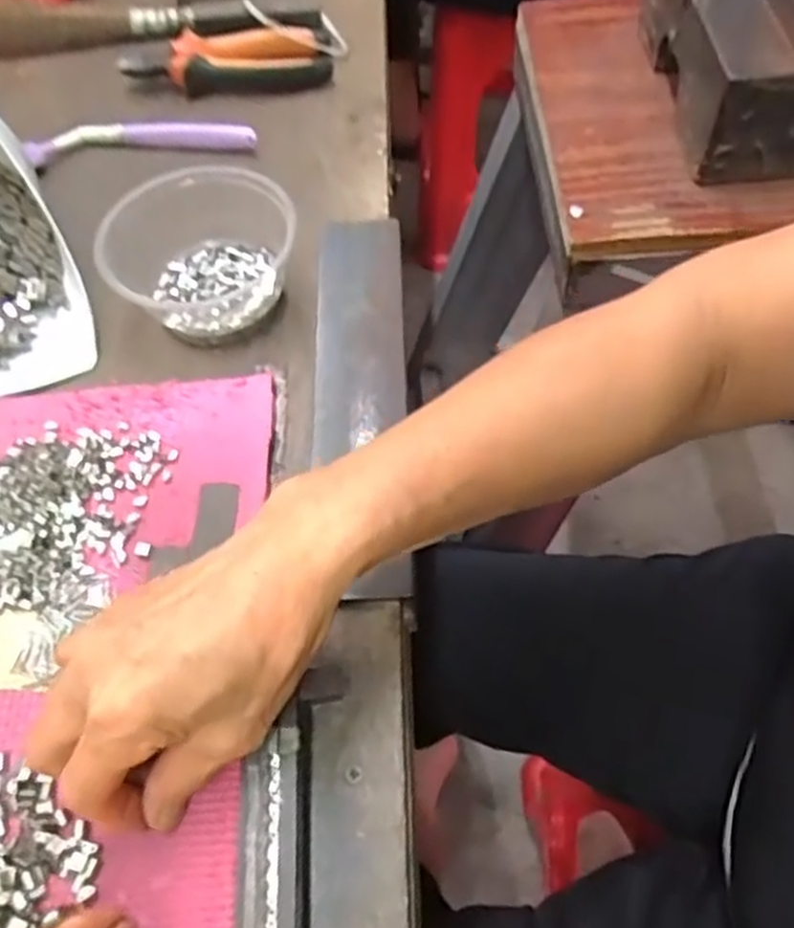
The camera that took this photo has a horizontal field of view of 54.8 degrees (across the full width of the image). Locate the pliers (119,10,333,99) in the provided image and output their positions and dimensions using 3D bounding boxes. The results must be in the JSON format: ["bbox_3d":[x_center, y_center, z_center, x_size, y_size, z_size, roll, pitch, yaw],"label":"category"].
[{"bbox_3d":[-0.124,-0.308,0.569,0.148,0.025,0.075,-2,59,0],"label":"pliers"}]

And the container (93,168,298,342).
[{"bbox_3d":[-0.118,-0.128,0.443,0.098,0.049,0.114,-40,66,-20],"label":"container"}]

